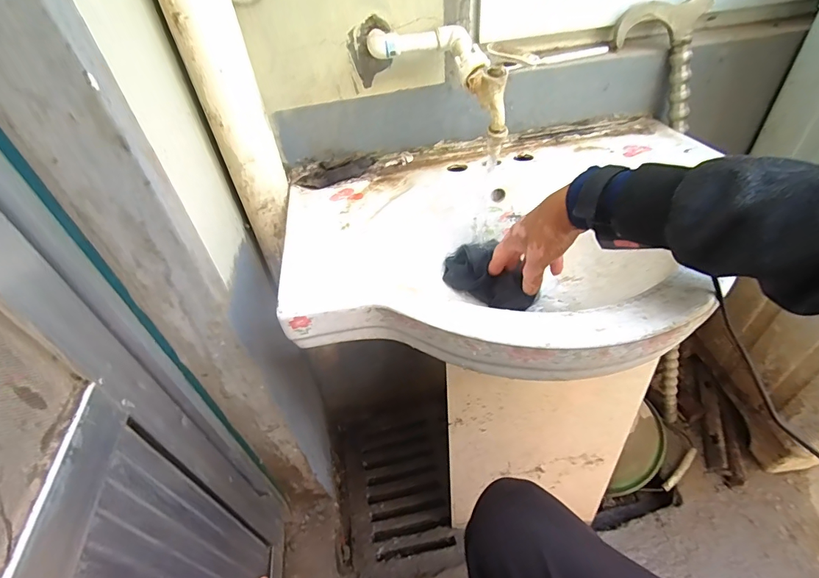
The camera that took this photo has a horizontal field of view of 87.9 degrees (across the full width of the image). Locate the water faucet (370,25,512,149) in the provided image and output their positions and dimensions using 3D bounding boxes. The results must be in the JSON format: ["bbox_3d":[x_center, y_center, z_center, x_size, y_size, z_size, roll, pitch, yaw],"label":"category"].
[{"bbox_3d":[0.027,-0.255,0.514,0.118,0.068,0.219,-12,46,-6],"label":"water faucet"}]

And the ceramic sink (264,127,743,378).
[{"bbox_3d":[0.145,-0.045,0.566,0.577,0.161,0.421,-10,45,-4],"label":"ceramic sink"}]

